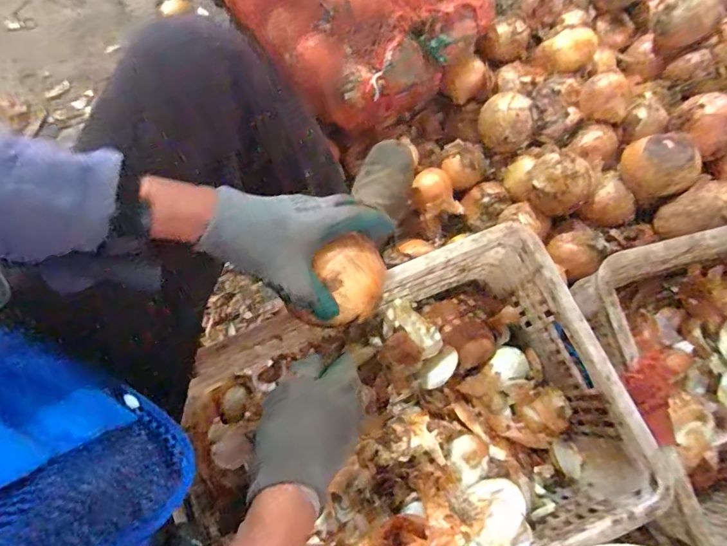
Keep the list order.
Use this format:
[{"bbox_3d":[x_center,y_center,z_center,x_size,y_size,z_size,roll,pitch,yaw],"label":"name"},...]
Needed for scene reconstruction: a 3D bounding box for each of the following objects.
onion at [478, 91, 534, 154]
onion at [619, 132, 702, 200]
[{"bbox_3d":[0.247,-0.261,0.793,0.089,0.072,0.076,23,75,8],"label":"onion"},{"bbox_3d":[0.449,-0.161,0.700,0.091,0.075,0.091,6,73,3],"label":"onion"}]

